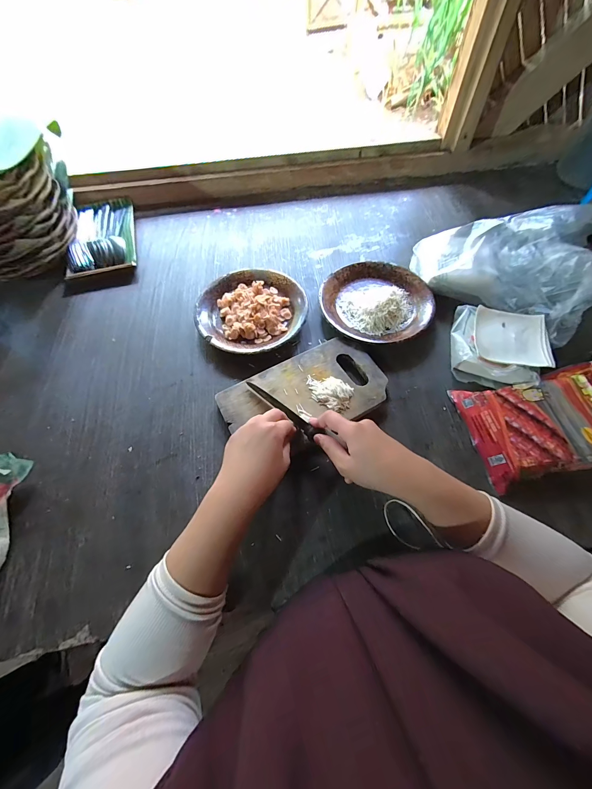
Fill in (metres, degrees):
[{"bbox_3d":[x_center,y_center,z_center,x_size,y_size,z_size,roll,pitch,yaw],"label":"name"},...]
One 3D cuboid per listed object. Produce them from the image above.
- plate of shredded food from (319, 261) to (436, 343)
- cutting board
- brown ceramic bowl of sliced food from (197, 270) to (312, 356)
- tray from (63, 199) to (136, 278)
[{"bbox_3d":[0.136,-0.159,0.525,0.175,0.035,0.177,0,61,0],"label":"plate of shredded food"},{"bbox_3d":[0.013,-0.001,0.449,0.233,0.024,0.126,-24,63,-12],"label":"cutting board"},{"bbox_3d":[-0.077,-0.142,0.523,0.183,0.029,0.174,0,61,0],"label":"brown ceramic bowl of sliced food"},{"bbox_3d":[-0.392,-0.323,0.624,0.119,0.038,0.216,-14,61,-7],"label":"tray"}]

